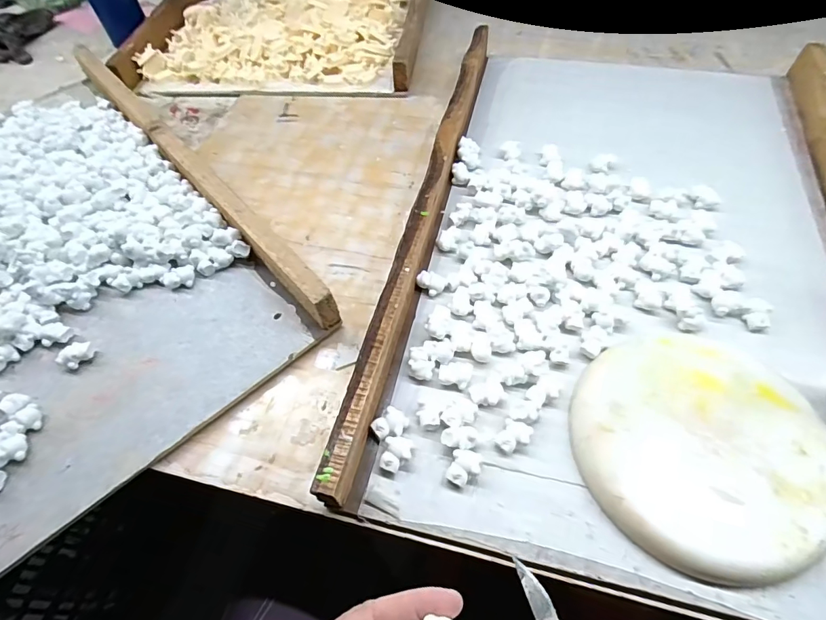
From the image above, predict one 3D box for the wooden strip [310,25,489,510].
[{"bbox_3d":[0.019,-0.109,0.447,0.021,0.043,0.569,11,58,10],"label":"wooden strip"}]

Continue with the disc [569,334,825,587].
[{"bbox_3d":[0.195,0.091,0.316,0.158,0.020,0.158,-1,57,2],"label":"disc"}]

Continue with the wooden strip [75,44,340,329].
[{"bbox_3d":[-0.255,-0.168,0.499,0.021,0.052,0.568,-38,62,-20],"label":"wooden strip"}]

